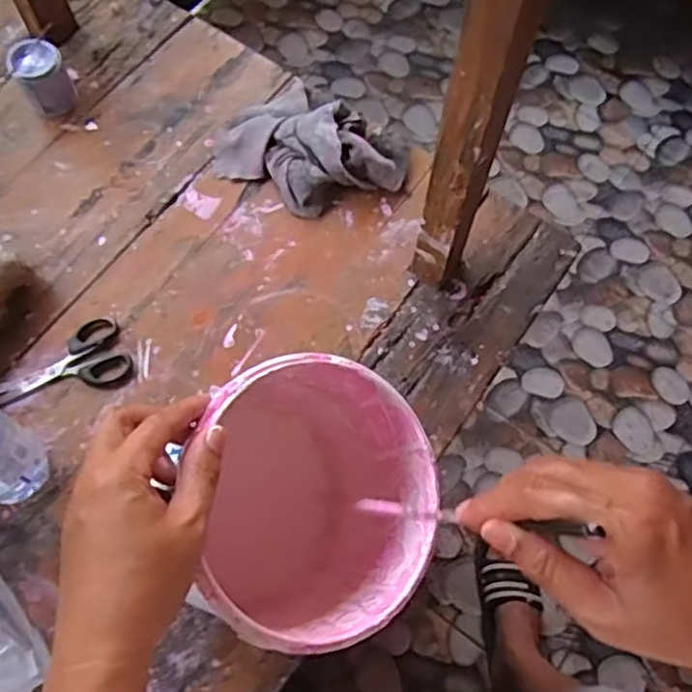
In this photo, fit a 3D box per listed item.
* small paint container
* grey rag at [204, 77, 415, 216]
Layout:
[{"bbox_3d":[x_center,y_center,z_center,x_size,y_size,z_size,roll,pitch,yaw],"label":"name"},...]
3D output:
[{"bbox_3d":[-0.344,-0.304,0.781,0.059,0.063,0.058,-29,72,-12],"label":"small paint container"},{"bbox_3d":[-0.041,-0.223,0.762,0.207,0.047,0.140,33,71,11],"label":"grey rag"}]

